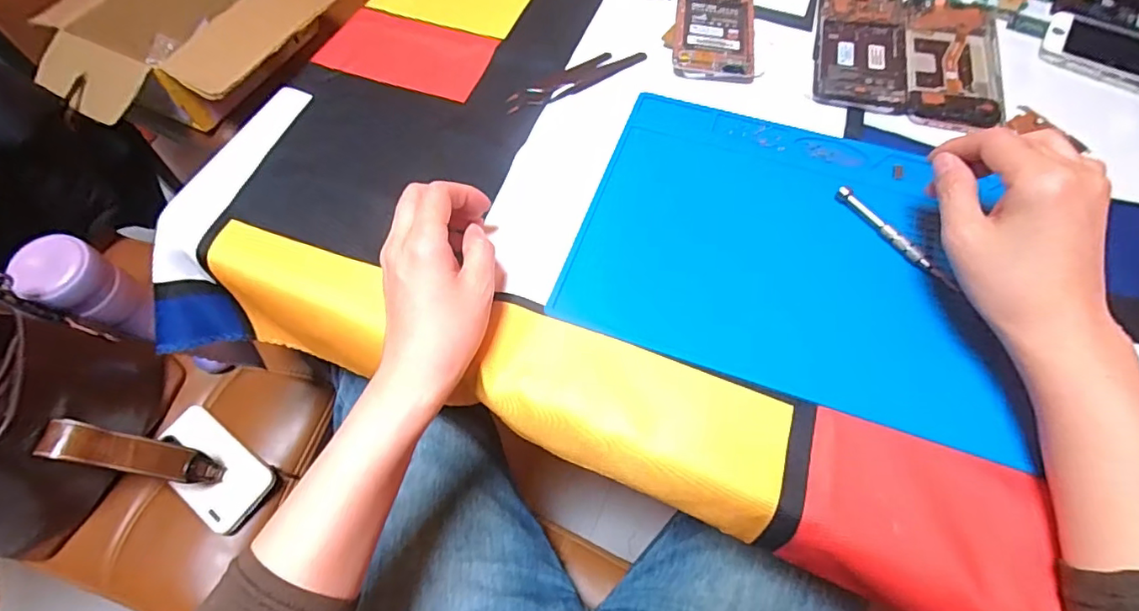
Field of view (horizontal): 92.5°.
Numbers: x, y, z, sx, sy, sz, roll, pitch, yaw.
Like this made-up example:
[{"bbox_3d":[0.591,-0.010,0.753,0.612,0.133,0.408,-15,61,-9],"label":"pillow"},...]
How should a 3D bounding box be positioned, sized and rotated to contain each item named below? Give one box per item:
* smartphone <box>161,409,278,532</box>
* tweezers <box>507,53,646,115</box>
[{"bbox_3d":[-0.407,0.182,0.616,0.160,0.015,0.079,32,50,15],"label":"smartphone"},{"bbox_3d":[0.005,-0.202,0.470,0.132,0.016,0.029,-31,66,-13],"label":"tweezers"}]

